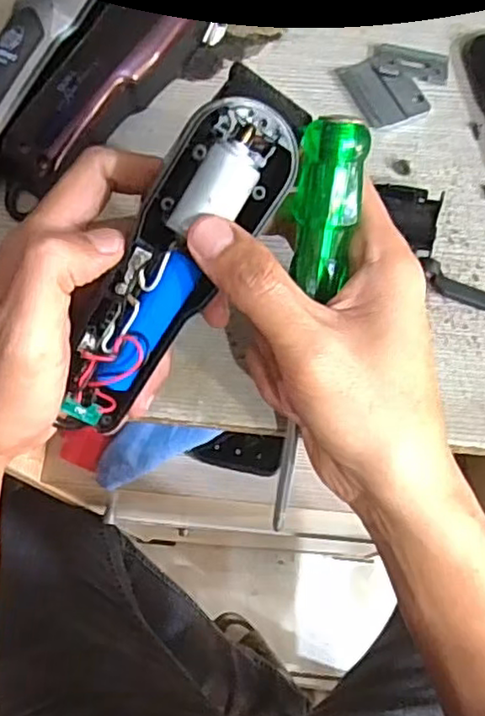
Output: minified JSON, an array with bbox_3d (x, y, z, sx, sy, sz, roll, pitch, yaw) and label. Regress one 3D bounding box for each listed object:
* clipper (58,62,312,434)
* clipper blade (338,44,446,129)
[{"bbox_3d":[-0.028,-0.036,0.267,0.039,0.031,0.156,36,104,14],"label":"clipper"},{"bbox_3d":[0.091,-0.158,0.375,0.060,0.005,0.050,-19,69,-6],"label":"clipper blade"}]

